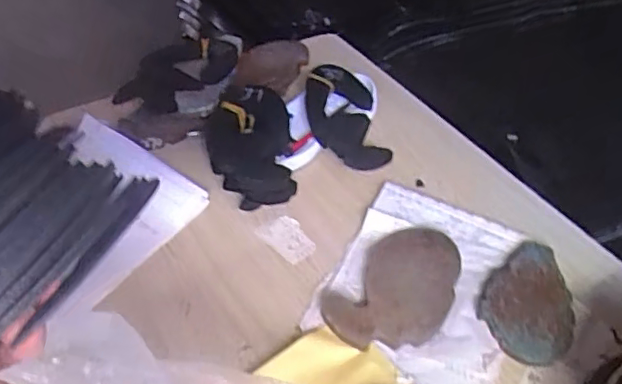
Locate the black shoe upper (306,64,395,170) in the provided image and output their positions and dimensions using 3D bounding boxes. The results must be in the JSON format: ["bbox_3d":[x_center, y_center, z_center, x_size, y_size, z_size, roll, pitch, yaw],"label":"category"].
[{"bbox_3d":[0.046,-0.108,0.817,0.102,0.052,0.171,-8,48,-12],"label":"black shoe upper"}]

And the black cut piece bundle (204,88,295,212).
[{"bbox_3d":[-0.078,-0.061,0.739,0.106,0.066,0.166,-2,47,-7],"label":"black cut piece bundle"}]

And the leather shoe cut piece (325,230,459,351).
[{"bbox_3d":[0.099,0.104,0.634,0.111,0.024,0.183,34,52,25],"label":"leather shoe cut piece"}]

